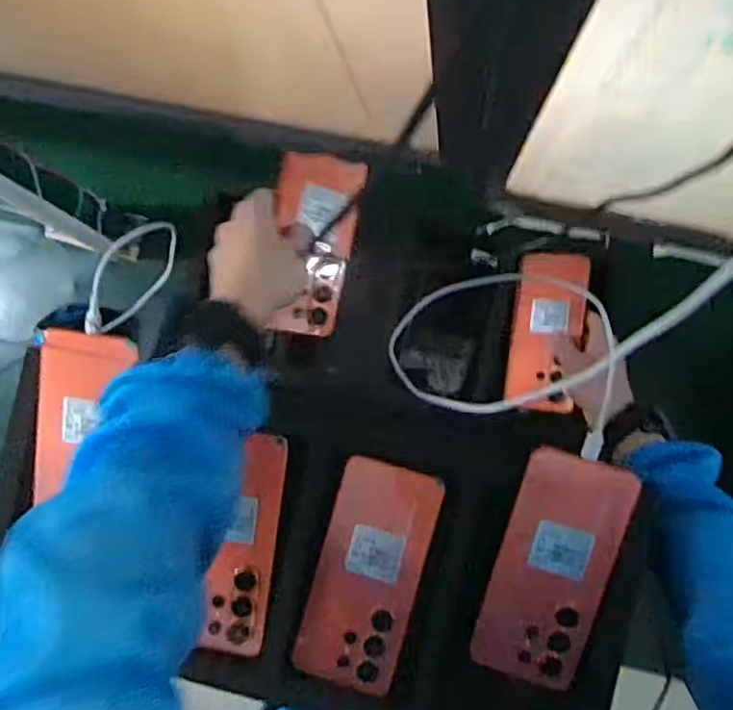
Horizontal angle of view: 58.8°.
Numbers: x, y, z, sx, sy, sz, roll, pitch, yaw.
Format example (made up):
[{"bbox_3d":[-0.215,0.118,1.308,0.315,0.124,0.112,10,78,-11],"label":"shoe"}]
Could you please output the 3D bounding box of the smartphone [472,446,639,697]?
[{"bbox_3d":[0.132,0.154,0.464,0.075,0.004,0.168,17,98,10],"label":"smartphone"}]

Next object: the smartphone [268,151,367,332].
[{"bbox_3d":[-0.041,-0.088,0.534,0.077,0.011,0.143,0,103,-38],"label":"smartphone"}]

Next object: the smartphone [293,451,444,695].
[{"bbox_3d":[0.002,0.166,0.492,0.078,0.011,0.166,16,89,5],"label":"smartphone"}]

